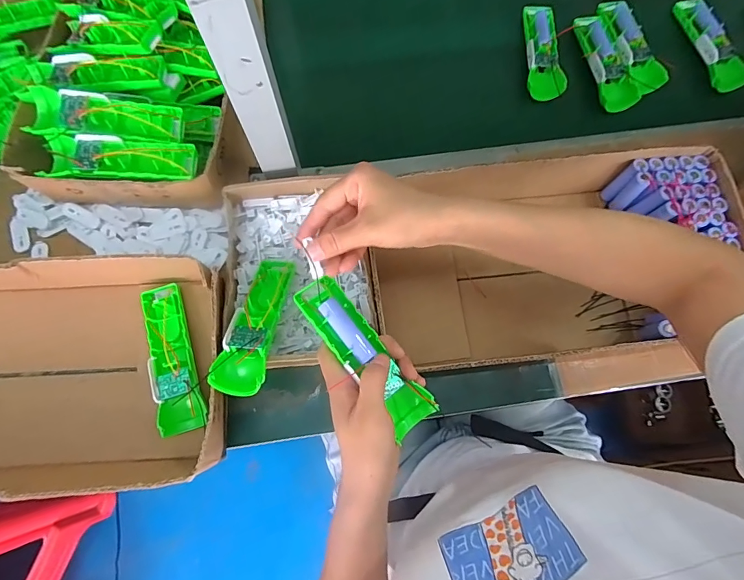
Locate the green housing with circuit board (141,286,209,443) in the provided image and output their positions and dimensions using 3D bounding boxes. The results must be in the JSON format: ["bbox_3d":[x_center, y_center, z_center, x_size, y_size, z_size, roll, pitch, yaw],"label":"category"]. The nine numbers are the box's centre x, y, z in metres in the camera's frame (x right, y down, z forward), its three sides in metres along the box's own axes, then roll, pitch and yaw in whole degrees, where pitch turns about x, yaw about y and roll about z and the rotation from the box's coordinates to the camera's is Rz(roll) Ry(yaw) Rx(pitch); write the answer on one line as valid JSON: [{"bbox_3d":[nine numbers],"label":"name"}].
[{"bbox_3d":[-0.225,0.074,0.453,0.048,0.035,0.165,-16,76,-3],"label":"green housing with circuit board"}]

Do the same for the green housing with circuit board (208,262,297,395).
[{"bbox_3d":[-0.121,0.027,0.430,0.049,0.025,0.170,6,50,3],"label":"green housing with circuit board"}]

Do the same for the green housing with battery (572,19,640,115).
[{"bbox_3d":[0.330,-0.327,0.573,0.043,0.022,0.156,-13,75,-3],"label":"green housing with battery"}]

